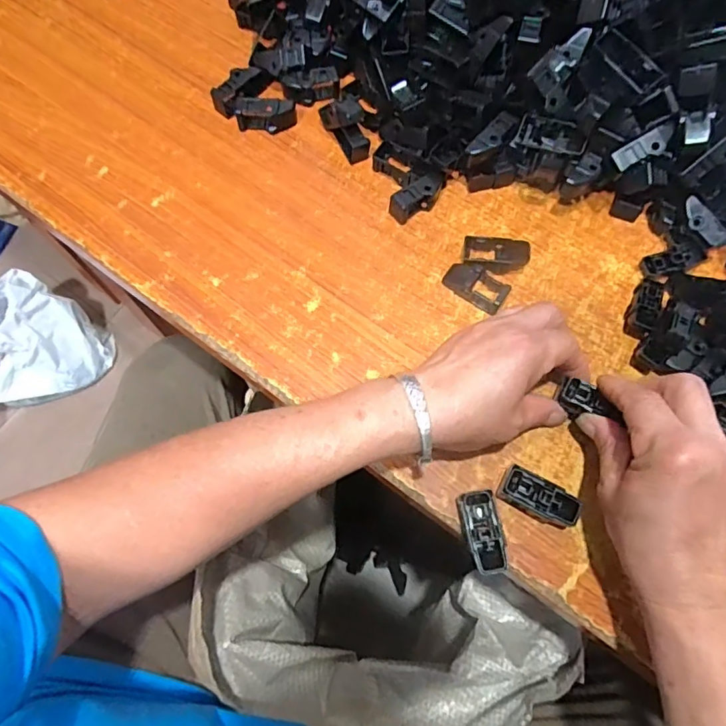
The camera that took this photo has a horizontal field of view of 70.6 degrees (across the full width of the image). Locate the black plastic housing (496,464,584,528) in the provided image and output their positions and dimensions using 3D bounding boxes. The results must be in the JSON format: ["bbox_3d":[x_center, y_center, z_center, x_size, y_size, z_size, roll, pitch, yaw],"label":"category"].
[{"bbox_3d":[0.114,0.089,0.338,0.050,0.020,0.023,28,72,9],"label":"black plastic housing"}]

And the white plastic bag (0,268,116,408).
[{"bbox_3d":[-0.612,-0.015,0.902,0.267,0.165,0.170,-34,74,-12],"label":"white plastic bag"}]

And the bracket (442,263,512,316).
[{"bbox_3d":[0.087,-0.060,0.394,0.048,0.015,0.030,31,73,10],"label":"bracket"}]

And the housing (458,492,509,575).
[{"bbox_3d":[0.076,0.109,0.330,0.023,0.019,0.049,-11,71,-5],"label":"housing"}]

